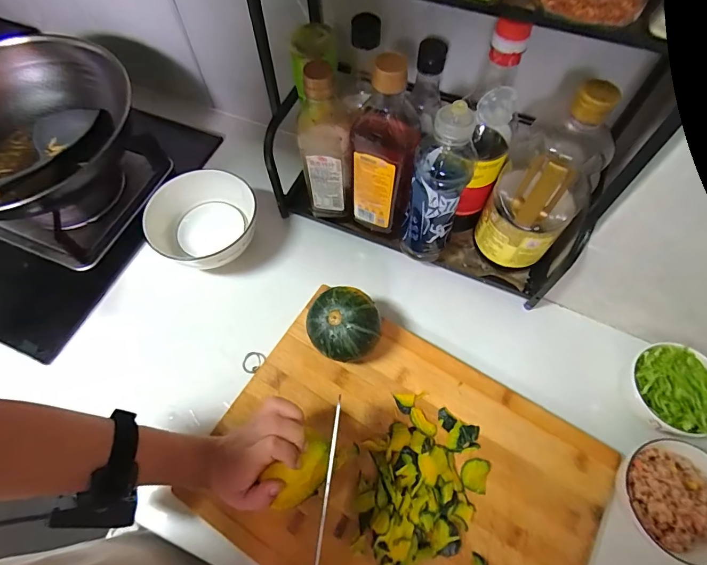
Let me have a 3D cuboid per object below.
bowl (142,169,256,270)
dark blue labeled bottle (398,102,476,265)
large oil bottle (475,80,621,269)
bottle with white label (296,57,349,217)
[{"bbox_3d":[-0.215,-0.081,0.579,0.145,0.066,0.139,0,64,0],"label":"bowl"},{"bbox_3d":[0.101,-0.106,0.490,0.061,0.233,0.067,15,65,8],"label":"dark blue labeled bottle"},{"bbox_3d":[0.214,-0.112,0.456,0.098,0.233,0.077,33,68,15],"label":"large oil bottle"},{"bbox_3d":[-0.037,-0.165,0.499,0.057,0.238,0.048,-7,64,-3],"label":"bottle with white label"}]

